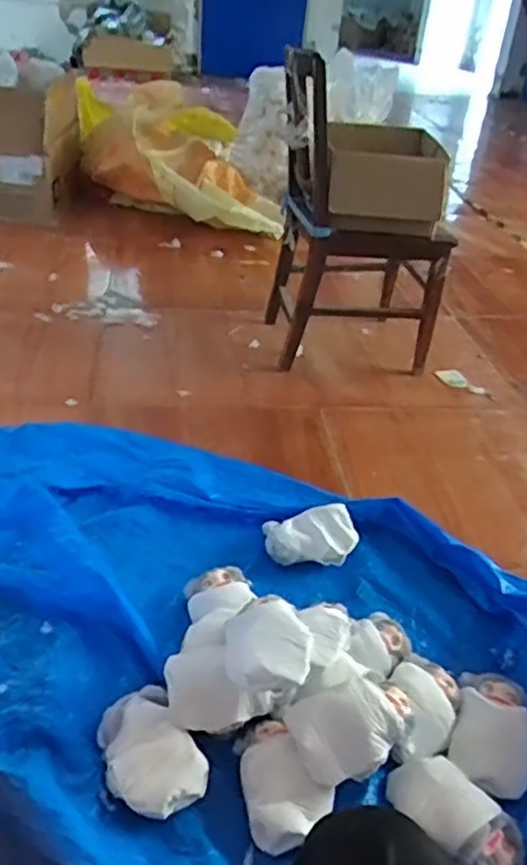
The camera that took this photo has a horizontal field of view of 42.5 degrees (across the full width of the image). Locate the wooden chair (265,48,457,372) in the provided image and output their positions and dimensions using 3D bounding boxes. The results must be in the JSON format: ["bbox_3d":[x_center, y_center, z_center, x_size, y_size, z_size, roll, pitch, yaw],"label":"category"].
[{"bbox_3d":[0.265,-0.557,1.861,0.485,0.778,0.379,3,34,-4],"label":"wooden chair"}]

